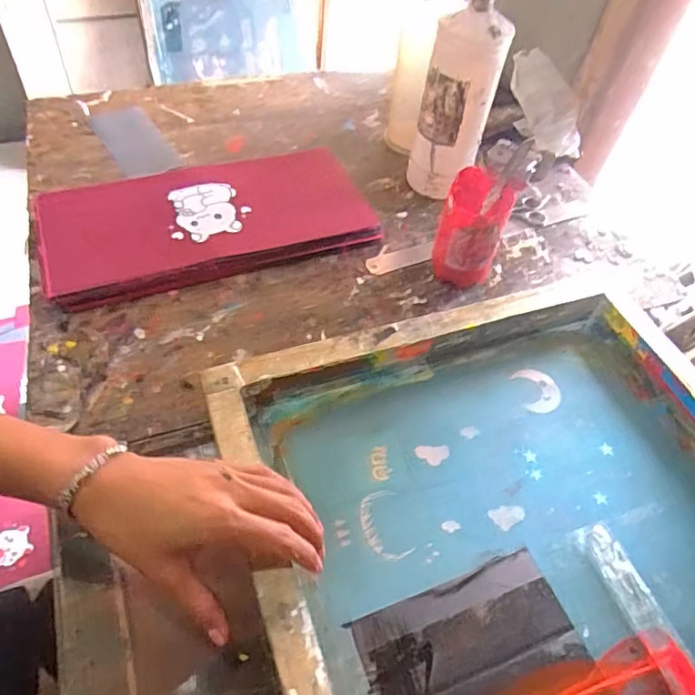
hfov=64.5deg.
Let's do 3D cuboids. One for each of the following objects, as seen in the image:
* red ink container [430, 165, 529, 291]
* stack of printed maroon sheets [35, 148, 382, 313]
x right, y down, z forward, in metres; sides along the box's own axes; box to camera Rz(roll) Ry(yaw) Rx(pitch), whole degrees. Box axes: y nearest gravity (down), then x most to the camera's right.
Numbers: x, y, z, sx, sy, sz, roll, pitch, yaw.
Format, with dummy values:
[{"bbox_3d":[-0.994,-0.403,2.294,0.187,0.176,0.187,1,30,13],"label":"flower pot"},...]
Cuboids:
[{"bbox_3d":[0.133,-0.123,0.598,0.065,0.122,0.077,25,53,13],"label":"red ink container"},{"bbox_3d":[-0.159,-0.151,0.641,0.366,0.042,0.177,-14,55,-16],"label":"stack of printed maroon sheets"}]

